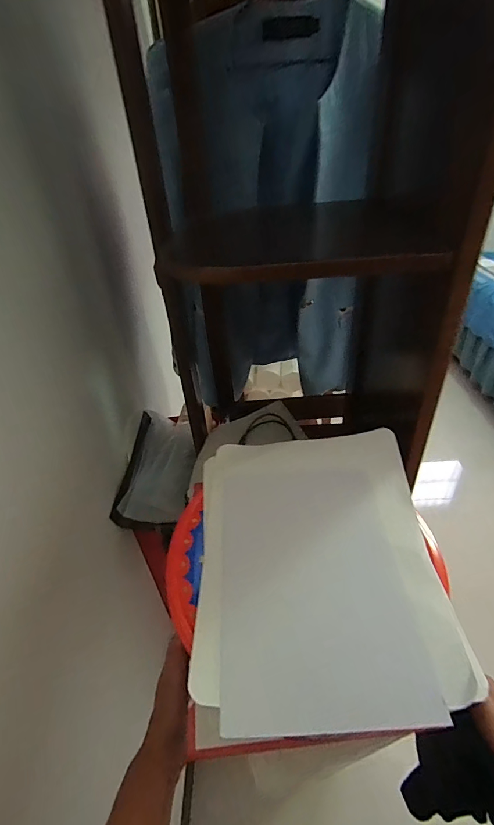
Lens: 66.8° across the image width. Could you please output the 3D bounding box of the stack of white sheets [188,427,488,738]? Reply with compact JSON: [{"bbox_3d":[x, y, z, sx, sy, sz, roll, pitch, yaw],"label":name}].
[{"bbox_3d":[0.061,0.122,0.339,0.201,0.023,0.251,-5,44,2],"label":"stack of white sheets"}]

